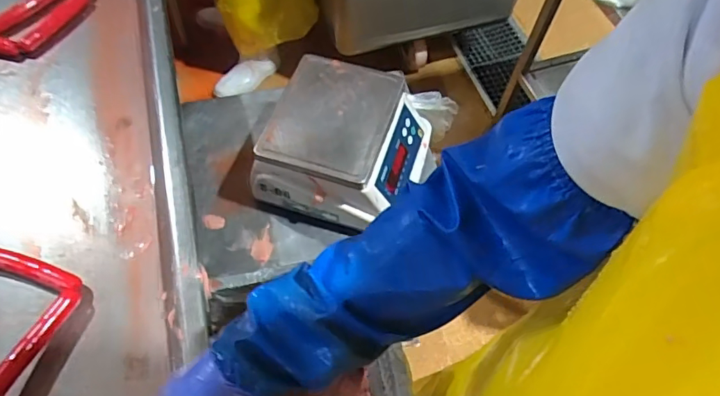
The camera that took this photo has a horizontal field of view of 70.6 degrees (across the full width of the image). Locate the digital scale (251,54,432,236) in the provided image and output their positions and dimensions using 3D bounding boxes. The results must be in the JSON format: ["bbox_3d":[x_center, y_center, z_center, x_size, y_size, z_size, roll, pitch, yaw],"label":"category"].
[{"bbox_3d":[-0.018,-0.081,0.826,0.241,0.146,0.225,15,61,7],"label":"digital scale"}]

